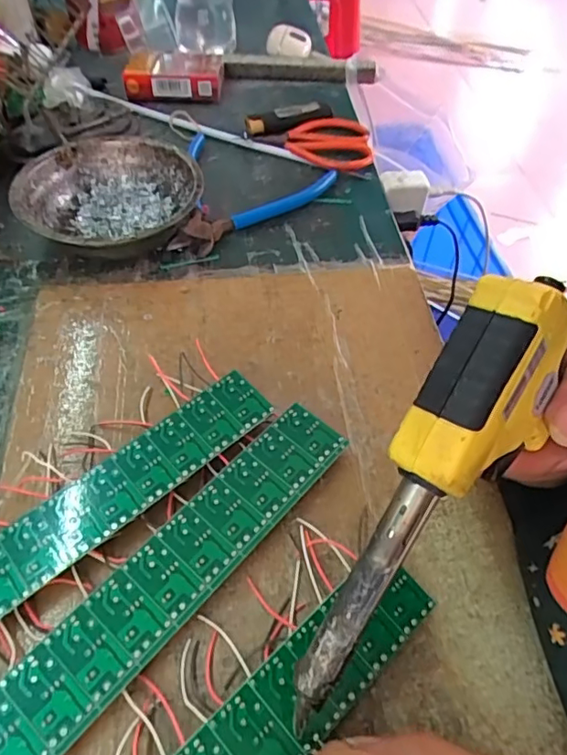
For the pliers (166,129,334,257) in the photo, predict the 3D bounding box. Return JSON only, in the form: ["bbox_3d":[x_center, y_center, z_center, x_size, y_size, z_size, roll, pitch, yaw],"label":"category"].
[{"bbox_3d":[-0.046,-0.144,0.437,0.134,0.015,0.135,22,55,14],"label":"pliers"}]

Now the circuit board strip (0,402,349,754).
[{"bbox_3d":[-0.047,0.087,0.261,0.039,0.016,0.200,36,59,23],"label":"circuit board strip"}]

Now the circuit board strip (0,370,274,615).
[{"bbox_3d":[-0.092,0.065,0.274,0.199,0.020,0.035,-35,61,-25],"label":"circuit board strip"}]

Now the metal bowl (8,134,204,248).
[{"bbox_3d":[-0.122,-0.123,0.403,0.122,0.041,0.122,1,52,-1],"label":"metal bowl"}]

